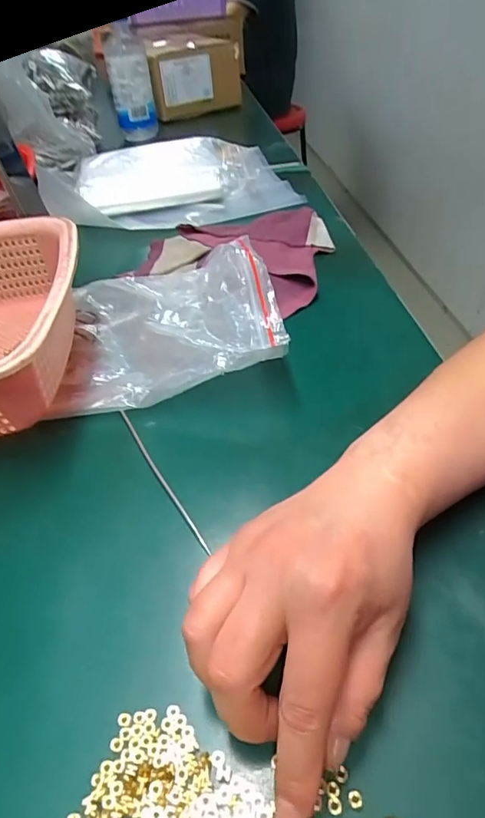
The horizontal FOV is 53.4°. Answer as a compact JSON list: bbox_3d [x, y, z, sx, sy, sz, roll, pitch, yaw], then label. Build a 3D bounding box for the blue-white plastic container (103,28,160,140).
[{"bbox_3d":[-0.204,-0.594,0.890,0.074,0.164,0.059,-8,45,-5],"label":"blue-white plastic container"}]

